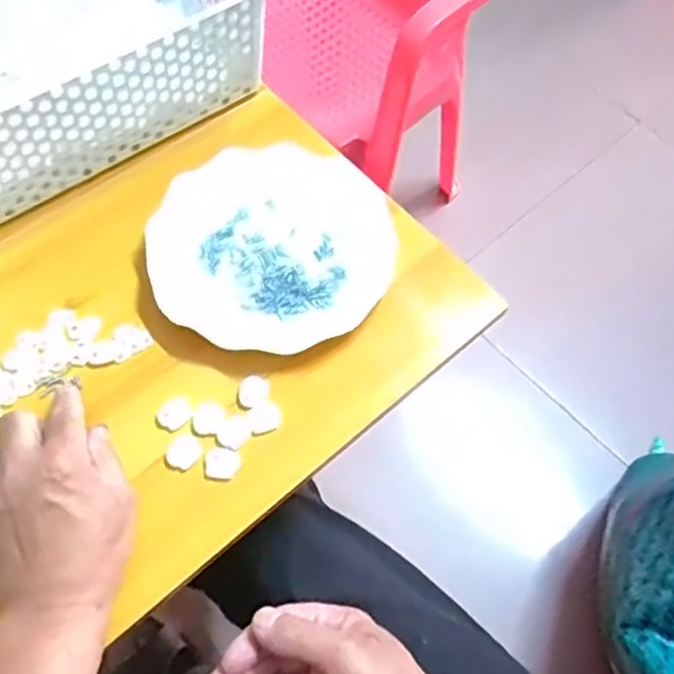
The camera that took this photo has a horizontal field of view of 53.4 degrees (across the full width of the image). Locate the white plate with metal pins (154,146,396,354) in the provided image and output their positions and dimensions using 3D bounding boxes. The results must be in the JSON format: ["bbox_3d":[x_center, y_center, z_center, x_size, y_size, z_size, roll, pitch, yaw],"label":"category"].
[{"bbox_3d":[-0.048,-0.069,0.521,0.181,0.026,0.173,1,62,-3],"label":"white plate with metal pins"}]

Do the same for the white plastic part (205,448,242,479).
[{"bbox_3d":[-0.077,0.085,0.451,0.023,0.006,0.020,0,62,-3],"label":"white plastic part"}]

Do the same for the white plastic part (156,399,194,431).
[{"bbox_3d":[-0.112,0.053,0.463,0.023,0.006,0.020,-37,70,-20],"label":"white plastic part"}]

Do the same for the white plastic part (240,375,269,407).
[{"bbox_3d":[-0.059,0.038,0.477,0.020,0.005,0.023,-4,62,-6],"label":"white plastic part"}]

